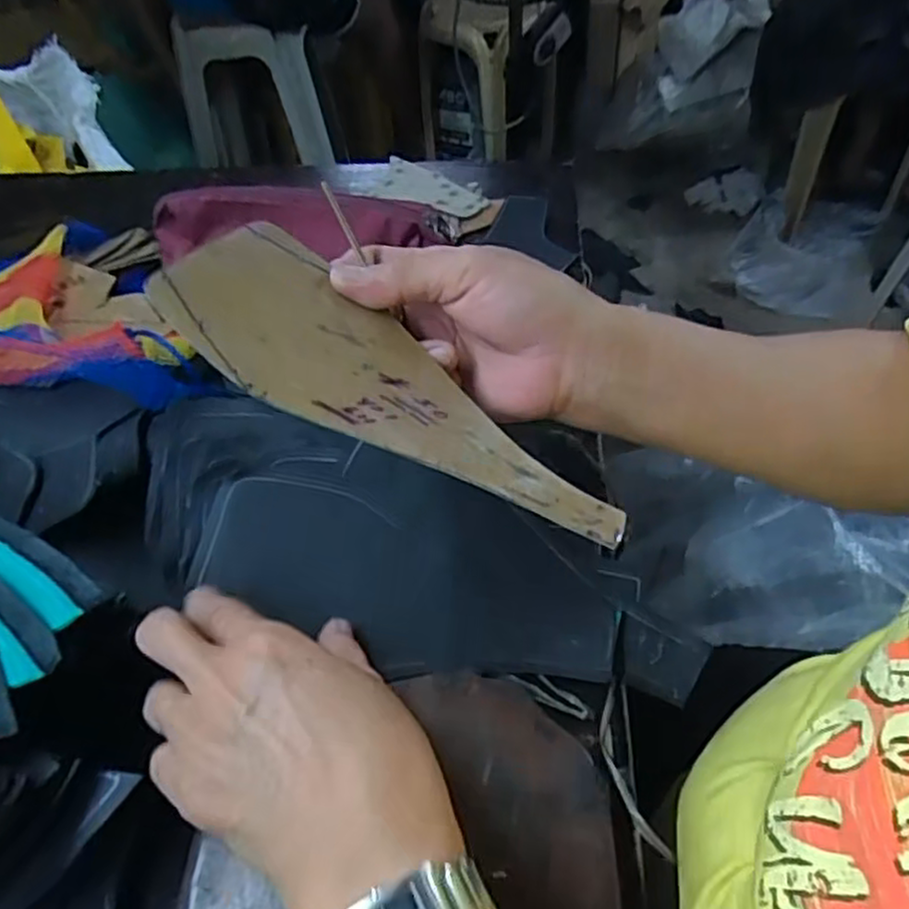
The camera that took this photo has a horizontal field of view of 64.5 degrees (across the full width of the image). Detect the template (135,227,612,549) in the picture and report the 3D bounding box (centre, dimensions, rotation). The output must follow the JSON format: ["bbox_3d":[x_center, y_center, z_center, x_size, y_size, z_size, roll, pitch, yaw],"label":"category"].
[{"bbox_3d":[-0.022,-0.022,0.283,0.193,0.009,0.083,38,44,2],"label":"template"}]

